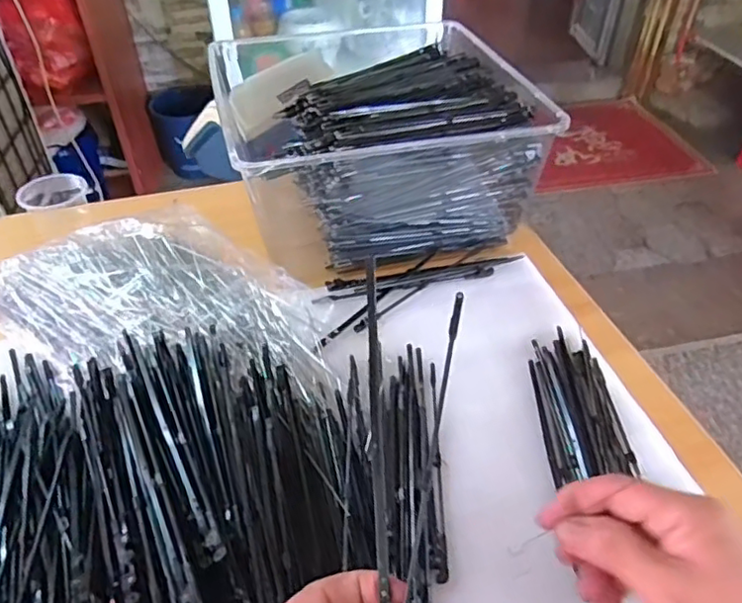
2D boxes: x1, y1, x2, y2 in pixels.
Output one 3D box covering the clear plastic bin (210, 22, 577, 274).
[{"bbox_3d":[0.008,-0.160,0.636,0.288,0.133,0.246,-10,43,-11],"label":"clear plastic bin"}]

